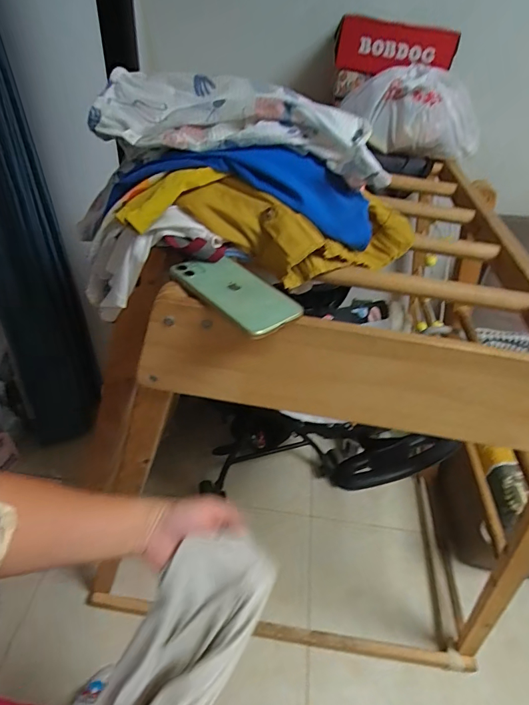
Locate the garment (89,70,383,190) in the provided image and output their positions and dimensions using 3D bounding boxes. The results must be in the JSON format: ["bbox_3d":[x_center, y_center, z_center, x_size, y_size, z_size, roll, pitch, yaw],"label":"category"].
[{"bbox_3d":[-0.031,-0.290,0.511,0.367,0.080,0.107,12,42,5],"label":"garment"}]

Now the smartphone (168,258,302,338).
[{"bbox_3d":[-0.033,-0.068,0.441,0.145,0.014,0.070,37,60,25],"label":"smartphone"}]

